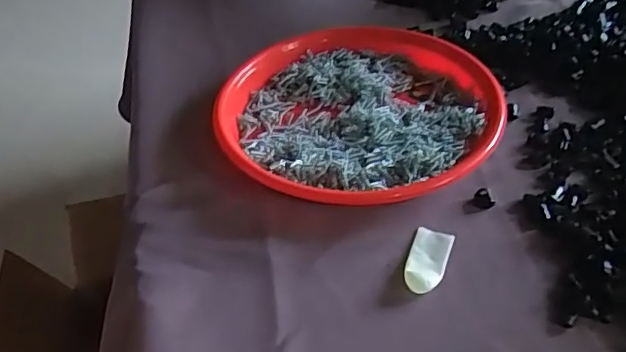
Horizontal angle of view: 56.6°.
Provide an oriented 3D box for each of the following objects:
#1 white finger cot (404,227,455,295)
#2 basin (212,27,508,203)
[{"bbox_3d":[0.078,0.057,0.396,0.026,0.006,0.053,12,47,19],"label":"white finger cot"},{"bbox_3d":[0.042,-0.060,0.499,0.223,0.032,0.229,-4,44,4],"label":"basin"}]

